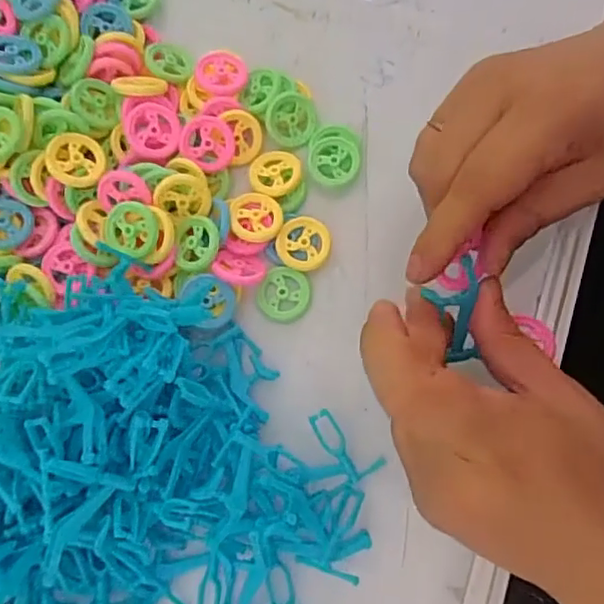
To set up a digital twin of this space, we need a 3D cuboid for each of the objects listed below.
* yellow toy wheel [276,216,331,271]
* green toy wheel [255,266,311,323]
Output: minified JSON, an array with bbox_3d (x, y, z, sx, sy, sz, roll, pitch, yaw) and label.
[{"bbox_3d":[0.001,-0.032,0.316,0.028,0.005,0.029,0,77,1],"label":"yellow toy wheel"},{"bbox_3d":[-0.010,-0.004,0.315,0.028,0.005,0.030,0,77,1],"label":"green toy wheel"}]

